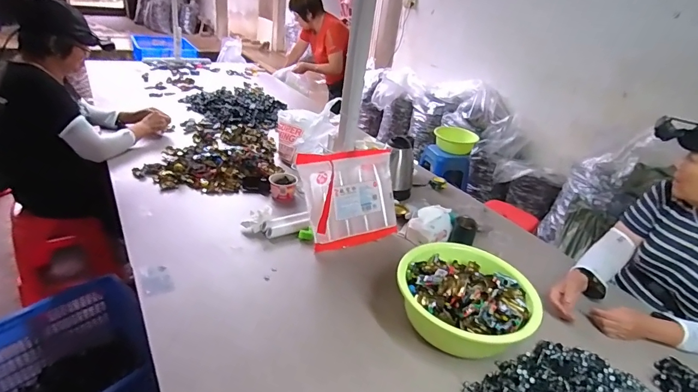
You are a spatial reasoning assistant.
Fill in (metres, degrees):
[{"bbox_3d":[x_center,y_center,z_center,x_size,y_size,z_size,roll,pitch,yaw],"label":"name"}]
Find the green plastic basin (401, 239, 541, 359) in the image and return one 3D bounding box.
[{"bbox_3d":[0.276,0.235,0.929,0.309,0.108,0.285,5,30,-3],"label":"green plastic basin"}]

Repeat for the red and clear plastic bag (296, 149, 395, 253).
[{"bbox_3d":[0.011,0.004,1.174,0.313,0.239,0.157,-12,35,-29],"label":"red and clear plastic bag"}]

